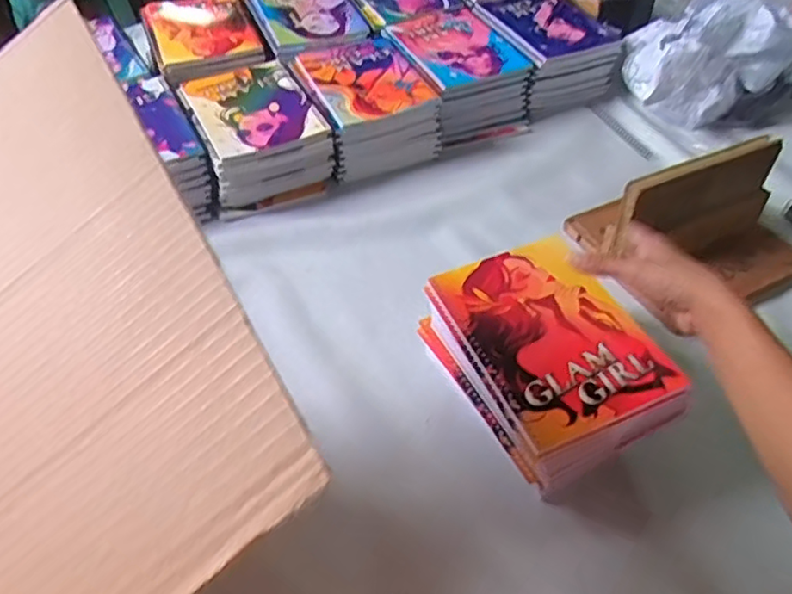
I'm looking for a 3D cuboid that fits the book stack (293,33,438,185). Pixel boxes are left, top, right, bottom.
[{"bbox_3d":[-0.048,-0.286,0.929,0.152,0.089,0.216,-19,53,-16],"label":"book stack"}]

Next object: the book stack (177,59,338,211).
[{"bbox_3d":[-0.195,-0.232,0.881,0.156,0.087,0.207,-21,54,-18],"label":"book stack"}]

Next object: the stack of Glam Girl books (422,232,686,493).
[{"bbox_3d":[0.133,0.054,0.571,0.147,0.074,0.210,-20,53,-17],"label":"stack of Glam Girl books"}]

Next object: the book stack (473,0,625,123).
[{"bbox_3d":[0.249,-0.412,1.052,0.191,0.102,0.238,-16,52,-15],"label":"book stack"}]

